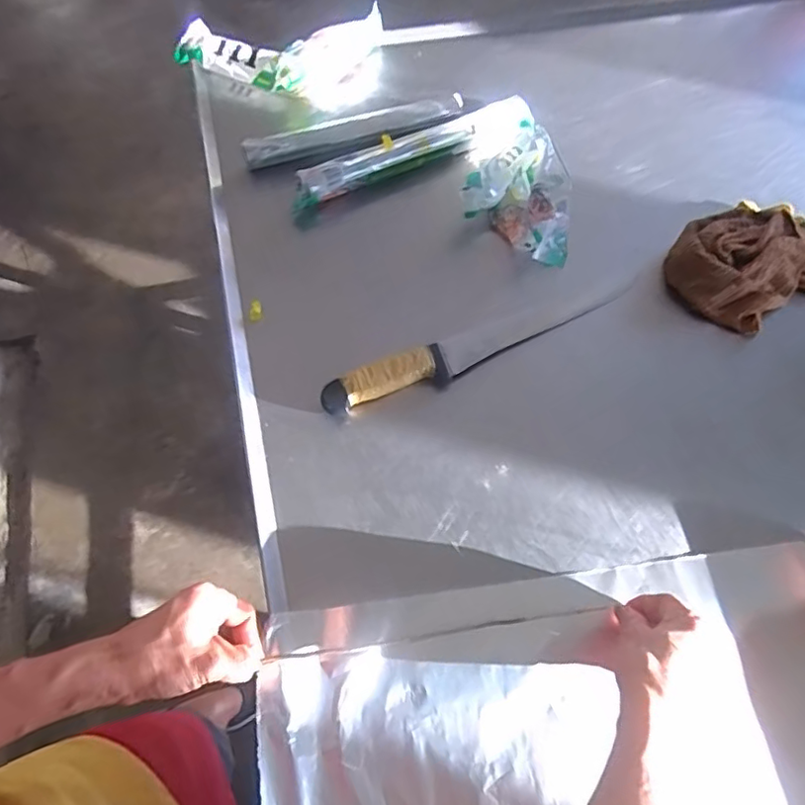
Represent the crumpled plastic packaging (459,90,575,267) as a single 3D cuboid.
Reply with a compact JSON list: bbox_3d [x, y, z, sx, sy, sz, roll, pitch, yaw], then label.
[{"bbox_3d":[0.147,-0.299,0.751,0.135,0.049,0.248,4,63,-1],"label":"crumpled plastic packaging"}]

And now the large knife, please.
[{"bbox_3d":[0.098,-0.076,0.647,0.397,0.028,0.045,-25,68,-15],"label":"large knife"}]

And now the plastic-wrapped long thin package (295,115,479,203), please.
[{"bbox_3d":[-0.017,-0.324,0.763,0.260,0.042,0.034,-26,68,-15],"label":"plastic-wrapped long thin package"}]

